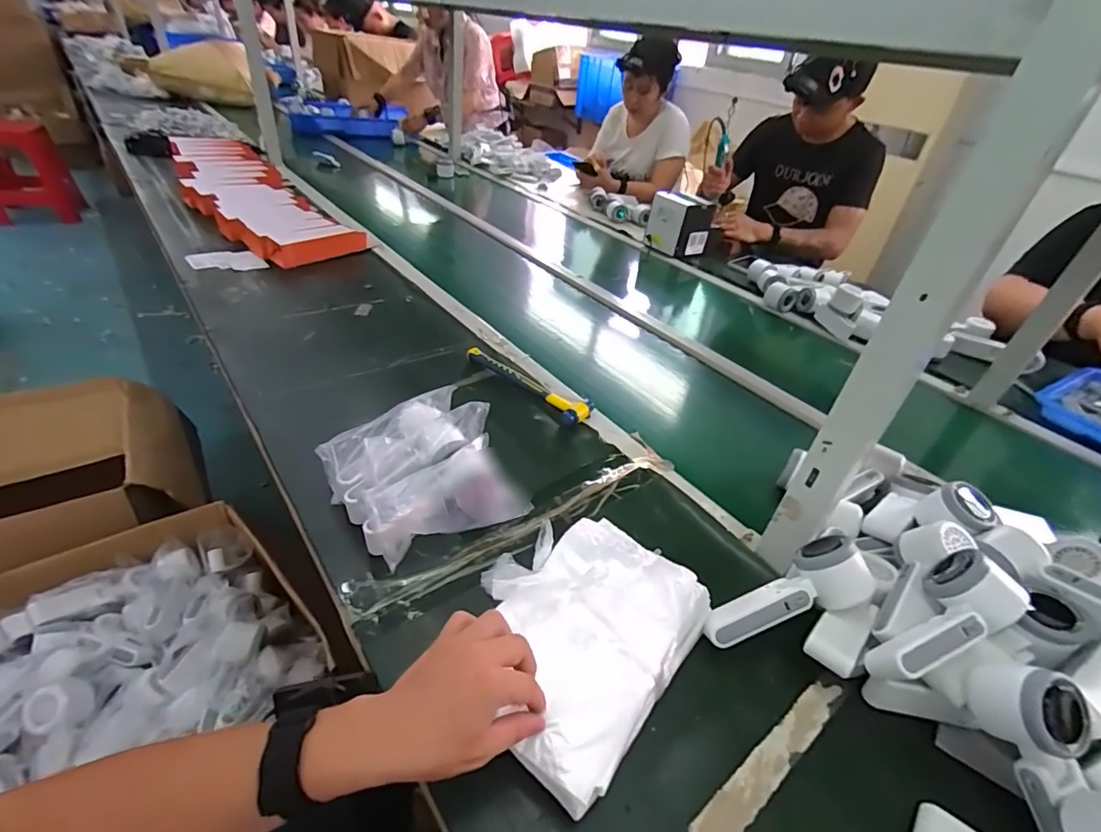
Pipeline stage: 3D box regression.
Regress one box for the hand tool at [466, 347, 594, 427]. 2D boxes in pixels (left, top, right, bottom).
[{"bbox_3d":[-0.036,-0.058,0.820,0.239,0.023,0.058,34,45,31],"label":"hand tool"}]

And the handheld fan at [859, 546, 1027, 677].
[{"bbox_3d":[0.340,0.181,0.446,0.149,0.053,0.066,-26,47,-18],"label":"handheld fan"}]

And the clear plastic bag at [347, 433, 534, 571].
[{"bbox_3d":[-0.119,0.092,0.570,0.187,0.066,0.087,-26,48,-36],"label":"clear plastic bag"}]

